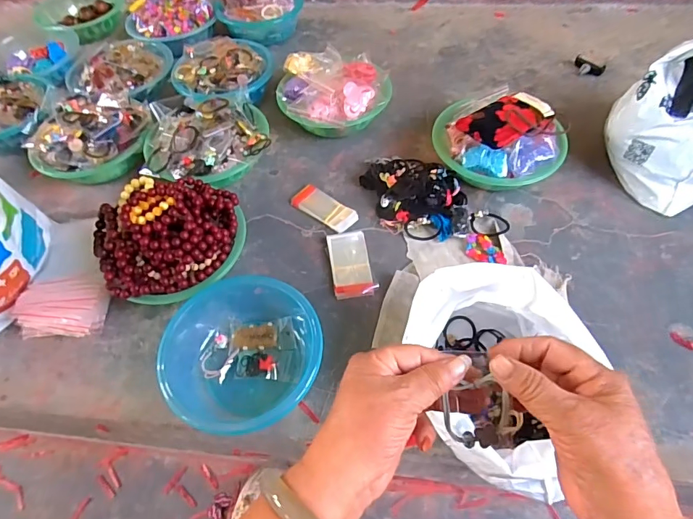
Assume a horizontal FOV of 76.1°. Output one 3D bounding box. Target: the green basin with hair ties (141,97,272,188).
[{"bbox_3d":[-0.271,-0.232,0.883,0.227,0.101,0.219,-2,56,3],"label":"green basin with hair ties"}]

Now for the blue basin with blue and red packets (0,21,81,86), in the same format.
[{"bbox_3d":[-0.771,-0.495,1.073,0.178,0.079,0.190,0,56,4],"label":"blue basin with blue and red packets"}]

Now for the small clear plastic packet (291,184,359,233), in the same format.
[{"bbox_3d":[-0.042,-0.095,0.830,0.129,0.014,0.053,35,64,24],"label":"small clear plastic packet"}]

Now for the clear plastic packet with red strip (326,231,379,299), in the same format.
[{"bbox_3d":[0.006,0.008,0.756,0.069,0.021,0.129,-10,55,-4],"label":"clear plastic packet with red strip"}]

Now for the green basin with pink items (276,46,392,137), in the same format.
[{"bbox_3d":[-0.024,-0.343,0.939,0.226,0.110,0.207,-2,56,3],"label":"green basin with pink items"}]

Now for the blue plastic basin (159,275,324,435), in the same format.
[{"bbox_3d":[-0.159,0.121,0.656,0.218,0.071,0.249,-21,57,-11],"label":"blue plastic basin"}]

